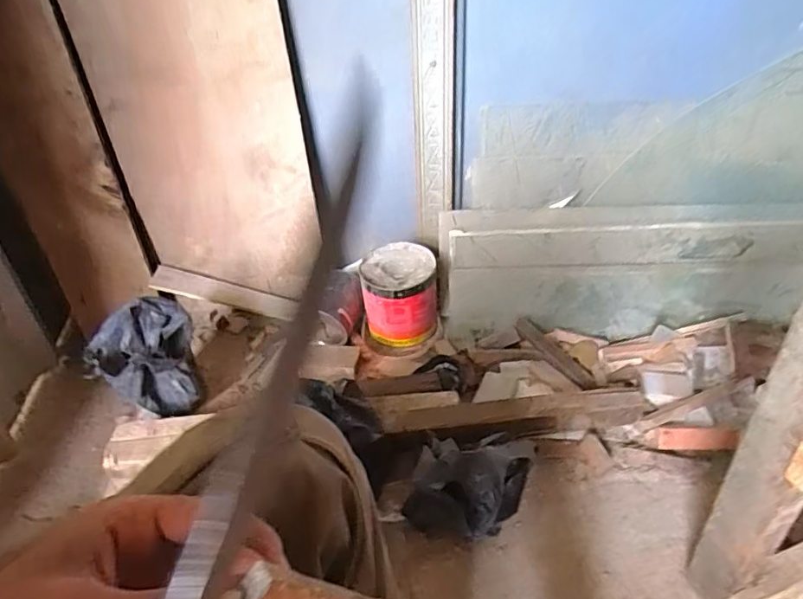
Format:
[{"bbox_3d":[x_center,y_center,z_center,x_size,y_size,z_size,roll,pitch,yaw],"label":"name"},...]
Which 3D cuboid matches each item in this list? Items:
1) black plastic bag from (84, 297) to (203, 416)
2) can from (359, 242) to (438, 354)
[{"bbox_3d":[-0.427,0.107,0.891,0.152,0.174,0.121,-10,38,-8],"label":"black plastic bag"},{"bbox_3d":[-0.004,-0.014,1.093,0.151,0.139,0.161,-1,37,4],"label":"can"}]

